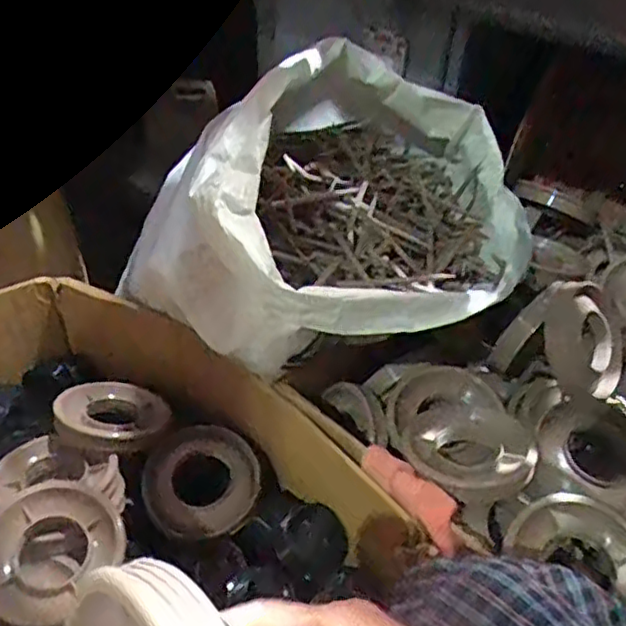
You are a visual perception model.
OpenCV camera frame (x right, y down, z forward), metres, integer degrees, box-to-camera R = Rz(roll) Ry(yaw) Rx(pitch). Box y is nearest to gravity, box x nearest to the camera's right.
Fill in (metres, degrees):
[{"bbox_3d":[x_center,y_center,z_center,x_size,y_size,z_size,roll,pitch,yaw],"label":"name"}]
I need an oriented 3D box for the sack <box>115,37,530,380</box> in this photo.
[{"bbox_3d":[0.037,-0.127,0.739,0.398,0.273,0.406,-25,46,-31],"label":"sack"}]

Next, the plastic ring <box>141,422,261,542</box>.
[{"bbox_3d":[-0.122,0.187,0.736,0.122,0.032,0.122,6,59,-10],"label":"plastic ring"}]

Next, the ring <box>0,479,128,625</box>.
[{"bbox_3d":[-0.239,0.217,0.611,0.125,0.031,0.125,9,59,-16],"label":"ring"}]

